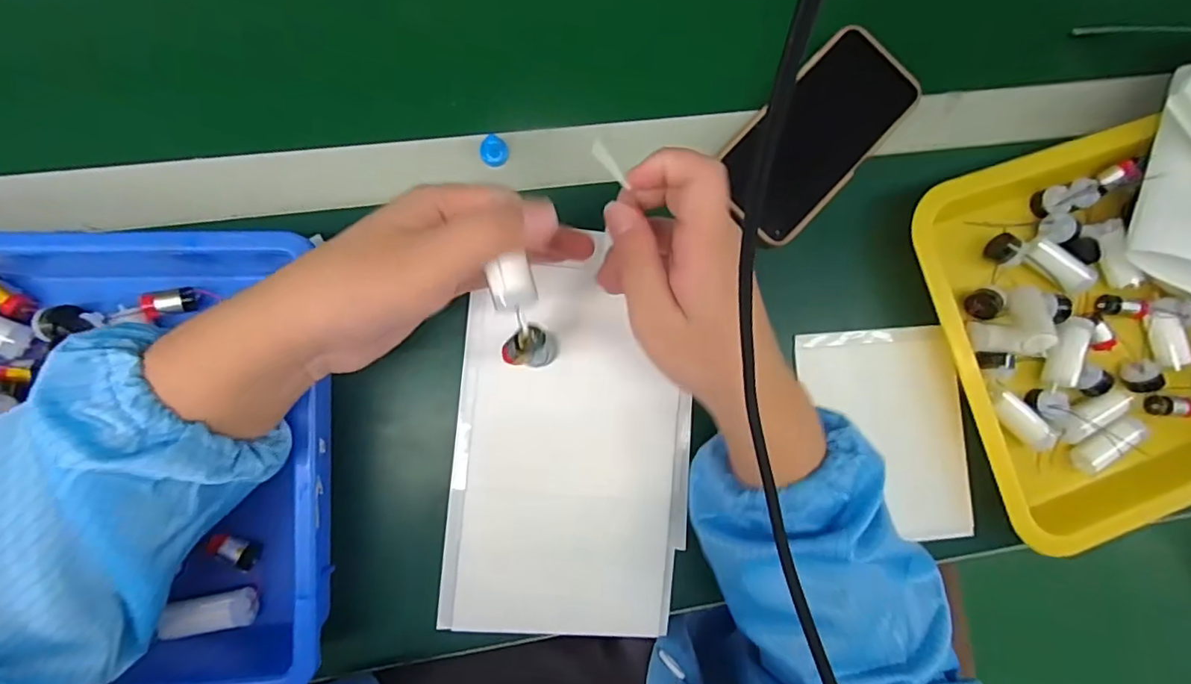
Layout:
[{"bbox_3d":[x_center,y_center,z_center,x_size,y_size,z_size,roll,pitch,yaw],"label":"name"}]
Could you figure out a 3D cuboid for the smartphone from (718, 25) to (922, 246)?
[{"bbox_3d":[0.156,-0.146,0.392,0.076,0.011,0.158,44,84,-3],"label":"smartphone"}]

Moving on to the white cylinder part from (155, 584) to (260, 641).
[{"bbox_3d":[-0.219,0.155,0.320,0.044,0.014,0.018,-1,88,-31],"label":"white cylinder part"}]

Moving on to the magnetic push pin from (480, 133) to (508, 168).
[{"bbox_3d":[-0.067,-0.126,0.372,0.019,0.020,0.015,-14,90,-7],"label":"magnetic push pin"}]

